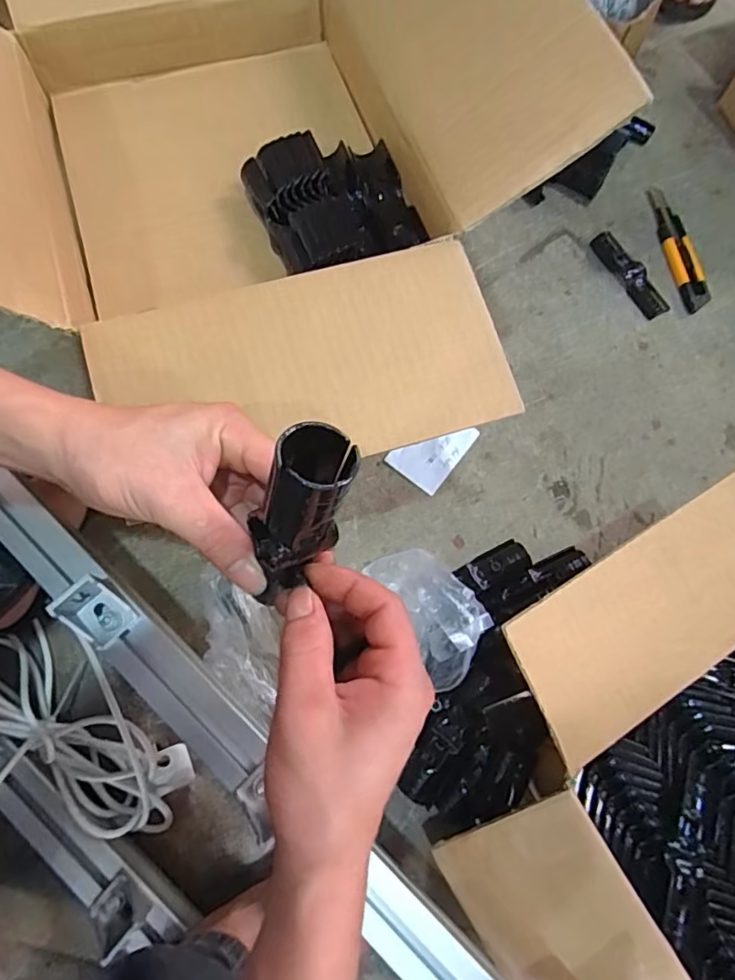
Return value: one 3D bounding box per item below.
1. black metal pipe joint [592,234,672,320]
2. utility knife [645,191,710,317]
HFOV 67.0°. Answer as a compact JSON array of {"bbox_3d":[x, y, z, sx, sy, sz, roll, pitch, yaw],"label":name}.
[{"bbox_3d":[0.333,-0.273,0.702,0.036,0.014,0.128,-29,76,-10],"label":"black metal pipe joint"},{"bbox_3d":[0.398,-0.310,0.713,0.040,0.011,0.181,-11,74,-5],"label":"utility knife"}]

